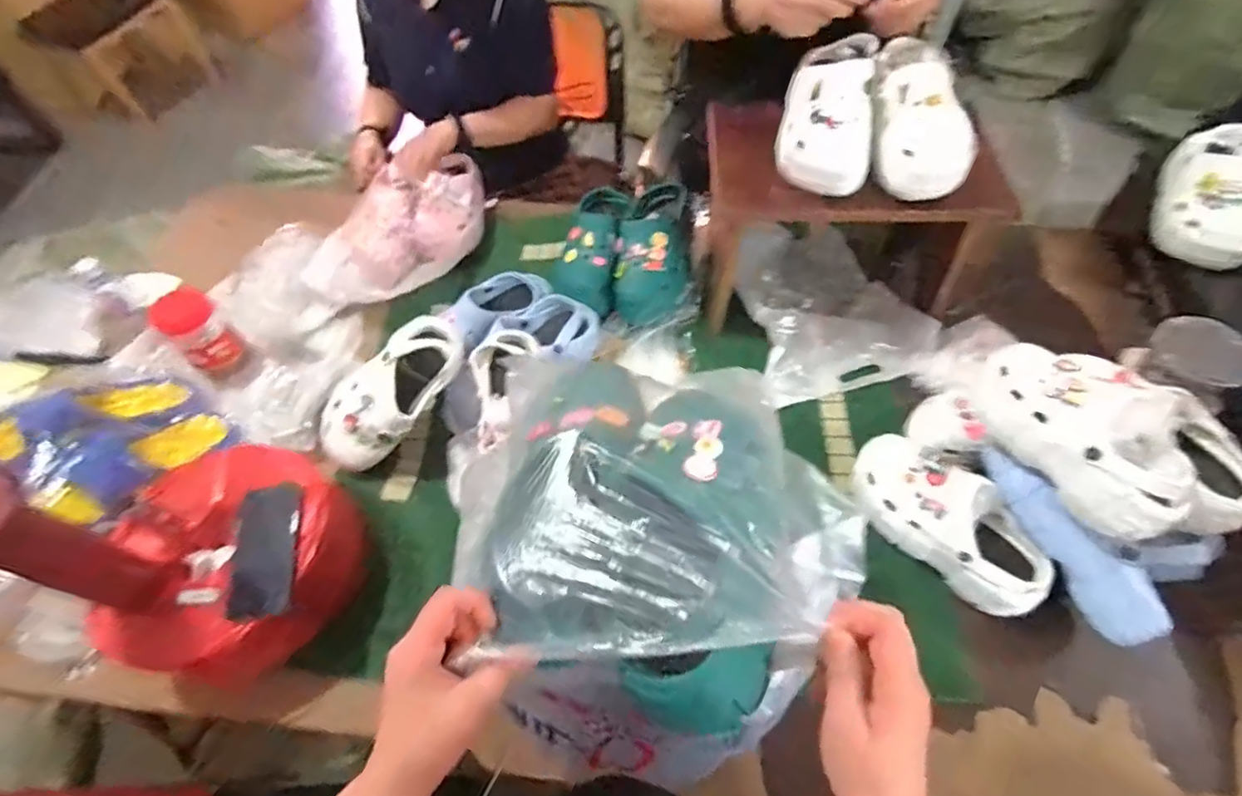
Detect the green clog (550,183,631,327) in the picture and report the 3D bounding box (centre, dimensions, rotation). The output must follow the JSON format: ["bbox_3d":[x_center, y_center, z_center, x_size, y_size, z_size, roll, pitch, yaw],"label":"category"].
[{"bbox_3d":[-0.055,-0.280,1.070,0.120,0.095,0.276,7,59,9],"label":"green clog"}]

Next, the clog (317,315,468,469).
[{"bbox_3d":[-0.343,-0.007,0.898,0.119,0.095,0.257,40,89,-5],"label":"clog"}]

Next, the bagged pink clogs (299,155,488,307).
[{"bbox_3d":[-0.408,-0.329,1.144,0.214,0.104,0.407,19,62,16],"label":"bagged pink clogs"}]

